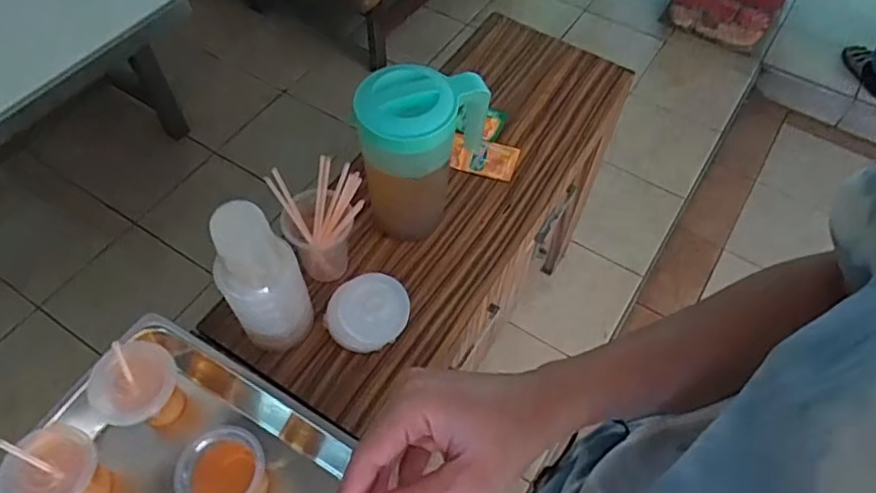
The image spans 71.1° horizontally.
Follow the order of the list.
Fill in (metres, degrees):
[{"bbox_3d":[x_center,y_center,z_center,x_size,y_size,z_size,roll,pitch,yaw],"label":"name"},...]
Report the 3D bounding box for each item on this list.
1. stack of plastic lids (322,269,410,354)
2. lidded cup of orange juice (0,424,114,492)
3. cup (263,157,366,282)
[{"bbox_3d":[-0.091,0.086,0.796,0.100,0.046,0.093,13,58,7],"label":"stack of plastic lids"},{"bbox_3d":[-0.402,0.236,0.637,0.077,0.170,0.089,19,59,11],"label":"lidded cup of orange juice"},{"bbox_3d":[-0.151,-0.026,0.802,0.103,0.173,0.079,-13,58,-9],"label":"cup"}]

